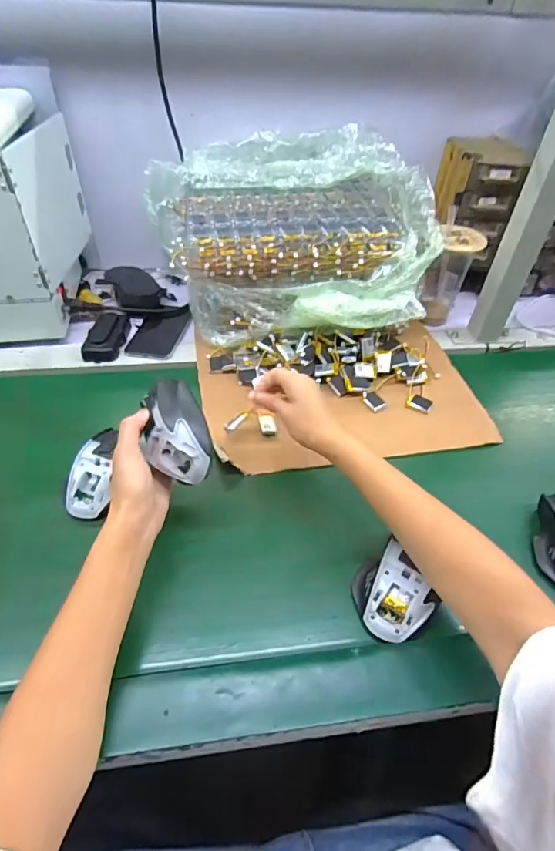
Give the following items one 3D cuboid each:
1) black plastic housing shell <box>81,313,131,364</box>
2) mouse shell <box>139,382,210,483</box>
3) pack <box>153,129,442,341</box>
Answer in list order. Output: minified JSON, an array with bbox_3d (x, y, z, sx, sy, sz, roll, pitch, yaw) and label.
[{"bbox_3d":[-0.253,-0.134,0.665,0.049,0.025,0.103,0,45,-4],"label":"black plastic housing shell"},{"bbox_3d":[-0.091,0.006,0.421,0.053,0.041,0.098,-27,83,11],"label":"mouse shell"},{"bbox_3d":[0.019,-0.276,0.662,0.361,0.186,0.344,-13,47,-16],"label":"pack"}]

